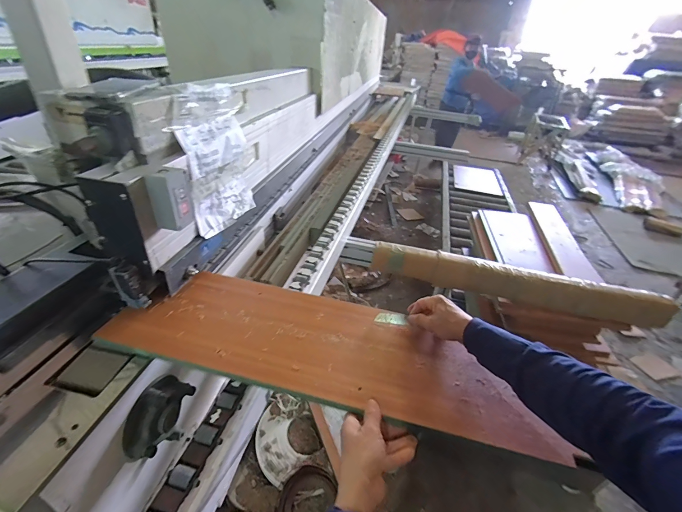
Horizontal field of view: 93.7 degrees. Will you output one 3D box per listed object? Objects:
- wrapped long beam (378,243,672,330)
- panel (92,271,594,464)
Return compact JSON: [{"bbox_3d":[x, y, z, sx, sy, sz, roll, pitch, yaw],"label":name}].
[{"bbox_3d":[0.510,0.091,0.981,0.819,0.133,0.061,11,34,9],"label":"wrapped long beam"},{"bbox_3d":[-0.029,0.145,0.522,0.661,0.022,0.198,13,34,12],"label":"panel"}]

